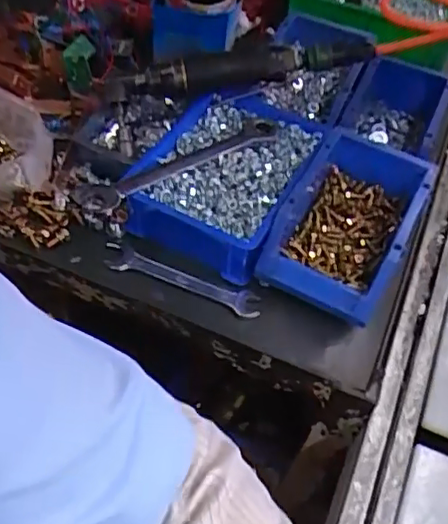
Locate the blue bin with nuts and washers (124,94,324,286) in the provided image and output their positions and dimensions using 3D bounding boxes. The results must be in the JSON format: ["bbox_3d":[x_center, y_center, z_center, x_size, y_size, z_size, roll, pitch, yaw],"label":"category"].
[{"bbox_3d":[0.001,-0.089,0.633,0.150,0.065,0.204,22,53,11],"label":"blue bin with nuts and washers"}]

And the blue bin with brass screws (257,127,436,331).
[{"bbox_3d":[0.122,-0.036,0.606,0.115,0.094,0.192,24,54,13],"label":"blue bin with brass screws"}]

